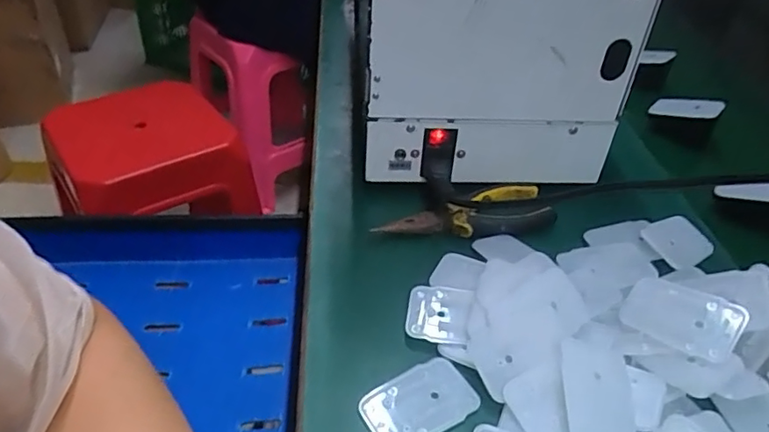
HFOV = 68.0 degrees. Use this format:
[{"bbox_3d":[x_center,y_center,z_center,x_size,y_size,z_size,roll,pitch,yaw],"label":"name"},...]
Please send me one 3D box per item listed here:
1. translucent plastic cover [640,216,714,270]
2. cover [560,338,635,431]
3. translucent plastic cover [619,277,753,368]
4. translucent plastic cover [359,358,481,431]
[{"bbox_3d":[0.246,0.021,0.474,0.062,0.005,0.045,-16,55,-28],"label":"translucent plastic cover"},{"bbox_3d":[0.127,0.107,0.340,0.044,0.007,0.068,20,47,-7],"label":"cover"},{"bbox_3d":[0.196,0.066,0.377,0.069,0.007,0.048,23,62,37],"label":"translucent plastic cover"},{"bbox_3d":[0.021,0.113,0.349,0.068,0.004,0.043,-19,45,-24],"label":"translucent plastic cover"}]

